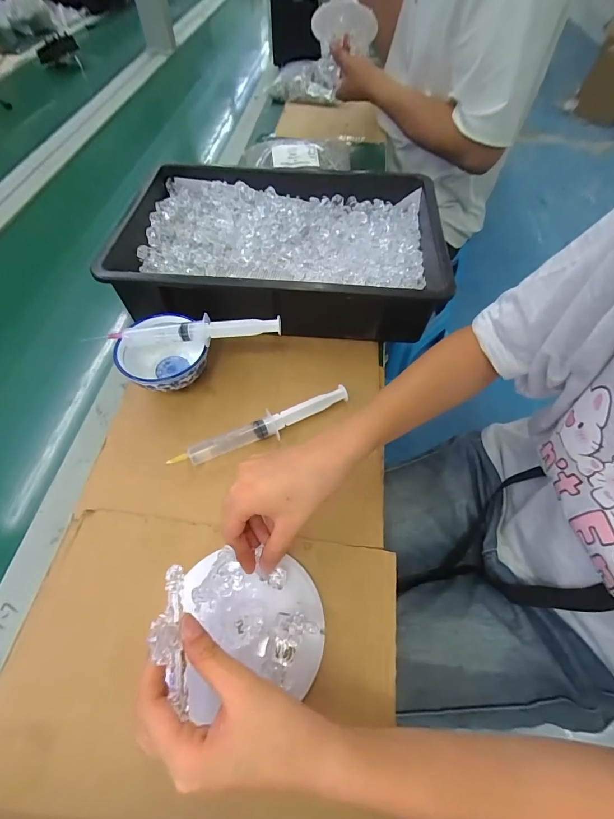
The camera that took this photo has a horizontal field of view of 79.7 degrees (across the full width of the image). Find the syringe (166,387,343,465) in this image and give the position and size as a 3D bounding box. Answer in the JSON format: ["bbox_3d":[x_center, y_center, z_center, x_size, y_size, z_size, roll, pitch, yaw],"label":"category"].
[{"bbox_3d":[-0.045,0.018,0.399,0.196,0.017,0.028,-26,62,-16],"label":"syringe"}]

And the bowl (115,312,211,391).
[{"bbox_3d":[-0.166,-0.058,0.429,0.090,0.051,0.107,-23,61,-15],"label":"bowl"}]

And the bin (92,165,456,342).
[{"bbox_3d":[-0.034,-0.227,0.515,0.416,0.089,0.277,4,58,1],"label":"bin"}]

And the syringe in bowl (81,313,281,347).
[{"bbox_3d":[-0.132,-0.088,0.410,0.204,0.027,0.024,-1,58,-2],"label":"syringe in bowl"}]

